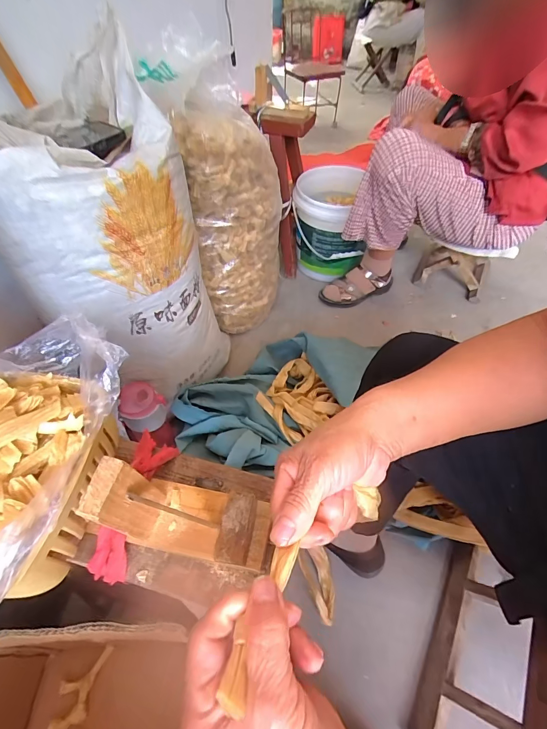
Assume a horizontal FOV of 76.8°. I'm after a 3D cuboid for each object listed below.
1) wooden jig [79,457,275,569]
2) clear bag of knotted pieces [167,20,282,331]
[{"bbox_3d":[-0.068,0.119,0.292,0.129,0.110,0.065,7,51,5],"label":"wooden jig"},{"bbox_3d":[-0.094,-0.387,0.860,0.223,0.518,0.304,-3,51,-3],"label":"clear bag of knotted pieces"}]

